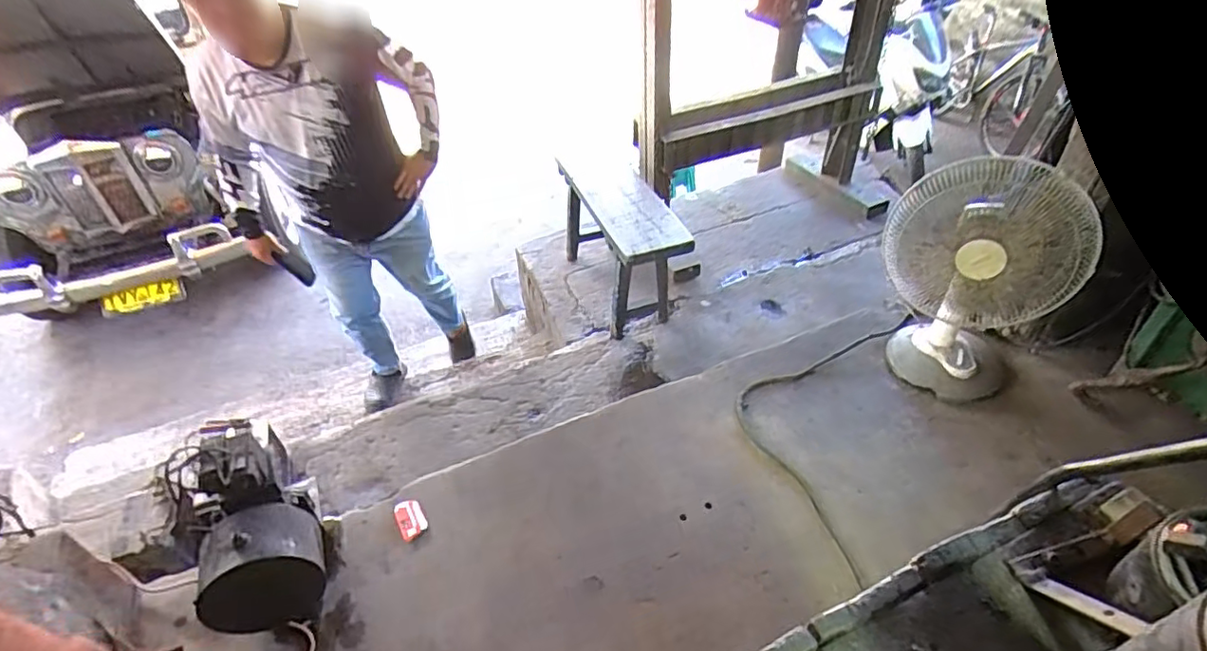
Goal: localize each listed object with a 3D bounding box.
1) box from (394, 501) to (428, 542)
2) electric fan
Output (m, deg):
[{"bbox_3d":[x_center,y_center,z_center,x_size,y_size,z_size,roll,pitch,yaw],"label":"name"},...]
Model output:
[{"bbox_3d":[-0.453,0.454,1.409,0.062,0.021,0.085,-22,67,-24],"label":"box"},{"bbox_3d":[0.922,-0.124,1.511,0.392,0.595,0.271,26,50,29],"label":"electric fan"}]

